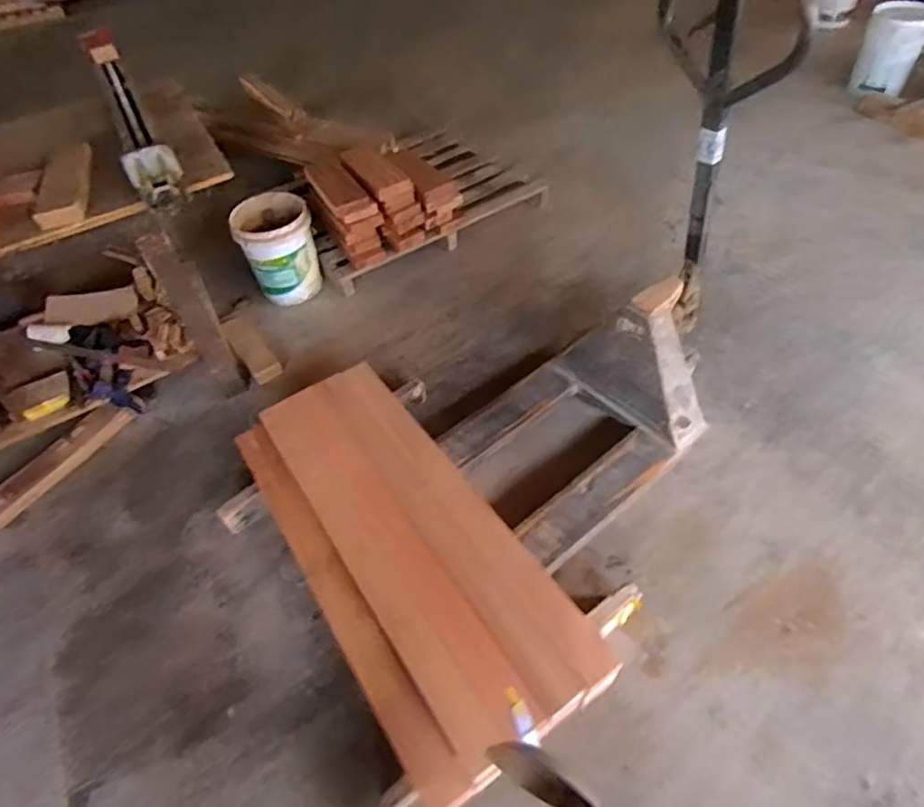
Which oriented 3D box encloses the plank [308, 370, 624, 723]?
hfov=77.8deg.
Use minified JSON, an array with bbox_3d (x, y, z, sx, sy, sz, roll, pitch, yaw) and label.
[{"bbox_3d":[-0.067,0.236,1.424,0.190,0.043,1.093,-42,62,-4],"label":"plank"}]

